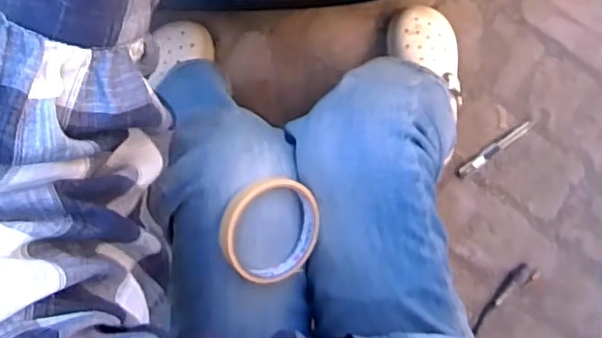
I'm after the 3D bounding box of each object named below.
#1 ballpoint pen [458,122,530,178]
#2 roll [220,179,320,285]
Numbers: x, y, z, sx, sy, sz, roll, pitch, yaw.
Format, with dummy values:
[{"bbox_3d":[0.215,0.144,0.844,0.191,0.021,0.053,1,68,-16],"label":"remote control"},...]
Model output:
[{"bbox_3d":[0.310,-0.031,0.950,0.137,0.010,0.017,-39,93,1],"label":"ballpoint pen"},{"bbox_3d":[-0.024,0.051,0.495,0.088,0.016,0.087,-8,105,-31],"label":"roll"}]

